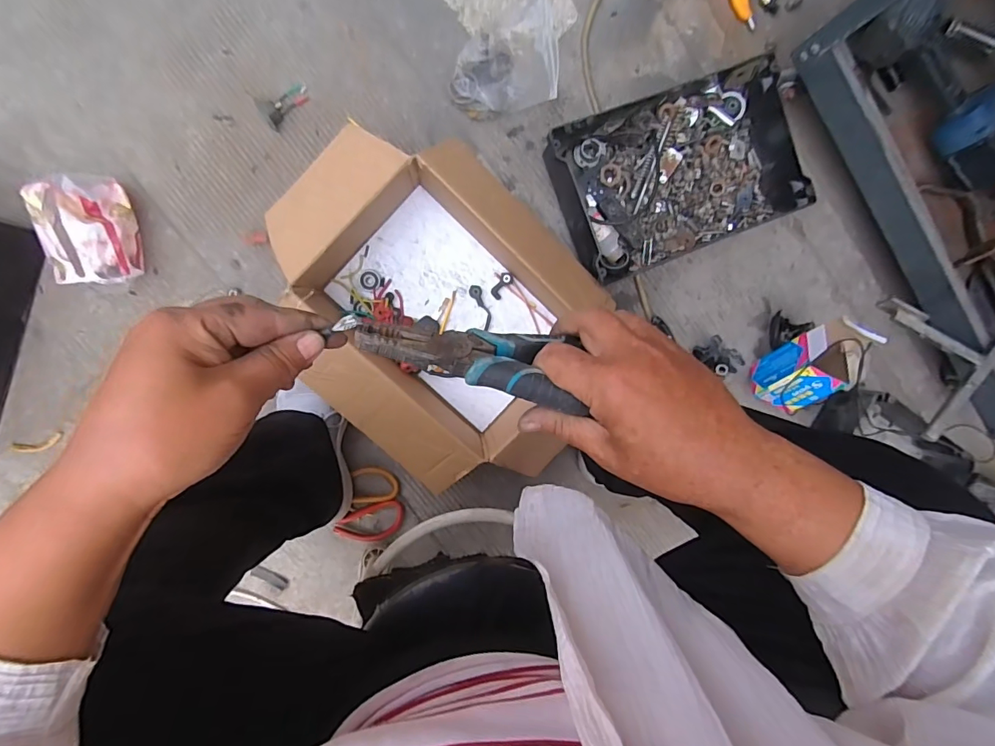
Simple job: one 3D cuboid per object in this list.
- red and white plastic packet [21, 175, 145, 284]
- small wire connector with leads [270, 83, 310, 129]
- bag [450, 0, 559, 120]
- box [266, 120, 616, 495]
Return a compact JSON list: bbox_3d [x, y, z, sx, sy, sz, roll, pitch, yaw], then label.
[{"bbox_3d":[-0.515,-0.182,0.599,0.088,0.083,0.138,0,94,-5],"label":"red and white plastic packet"},{"bbox_3d":[-0.283,-0.365,0.638,0.025,0.016,0.068,44,89,-6],"label":"small wire connector with leads"},{"bbox_3d":[0.005,-0.405,0.616,0.131,0.116,0.116,-2,94,-5],"label":"bag"},{"bbox_3d":[-0.072,-0.086,0.618,0.443,0.137,0.375,40,90,-6],"label":"box"}]

